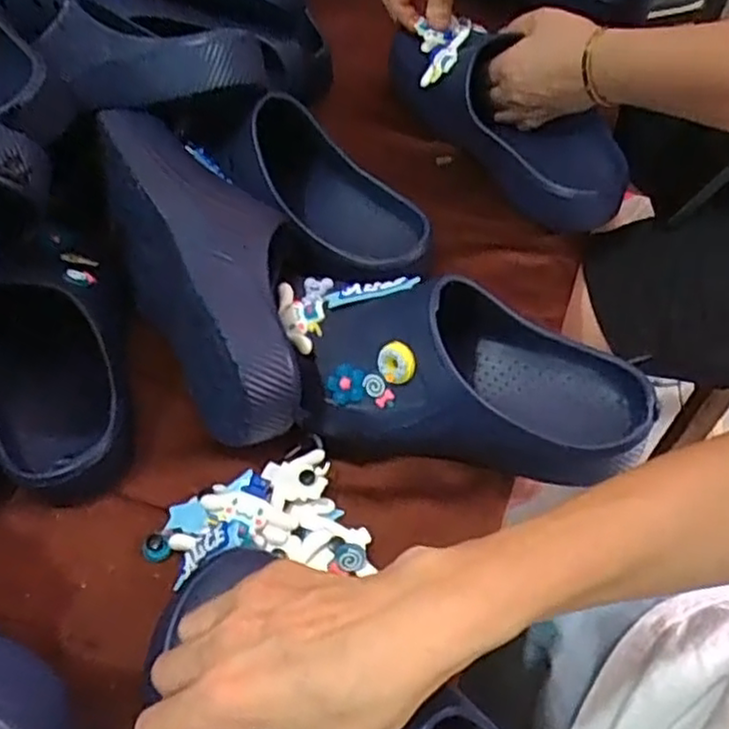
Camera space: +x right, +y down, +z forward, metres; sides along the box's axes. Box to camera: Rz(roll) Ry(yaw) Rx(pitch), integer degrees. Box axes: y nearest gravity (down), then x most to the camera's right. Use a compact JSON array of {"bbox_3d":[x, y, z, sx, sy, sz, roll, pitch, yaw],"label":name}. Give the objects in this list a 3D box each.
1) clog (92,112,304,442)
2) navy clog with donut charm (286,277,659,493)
[{"bbox_3d":[-0.106,-0.063,0.495,0.104,0.114,0.272,-24,56,-12],"label":"clog"},{"bbox_3d":[0.056,0.002,0.448,0.240,0.091,0.102,9,55,11],"label":"navy clog with donut charm"}]

